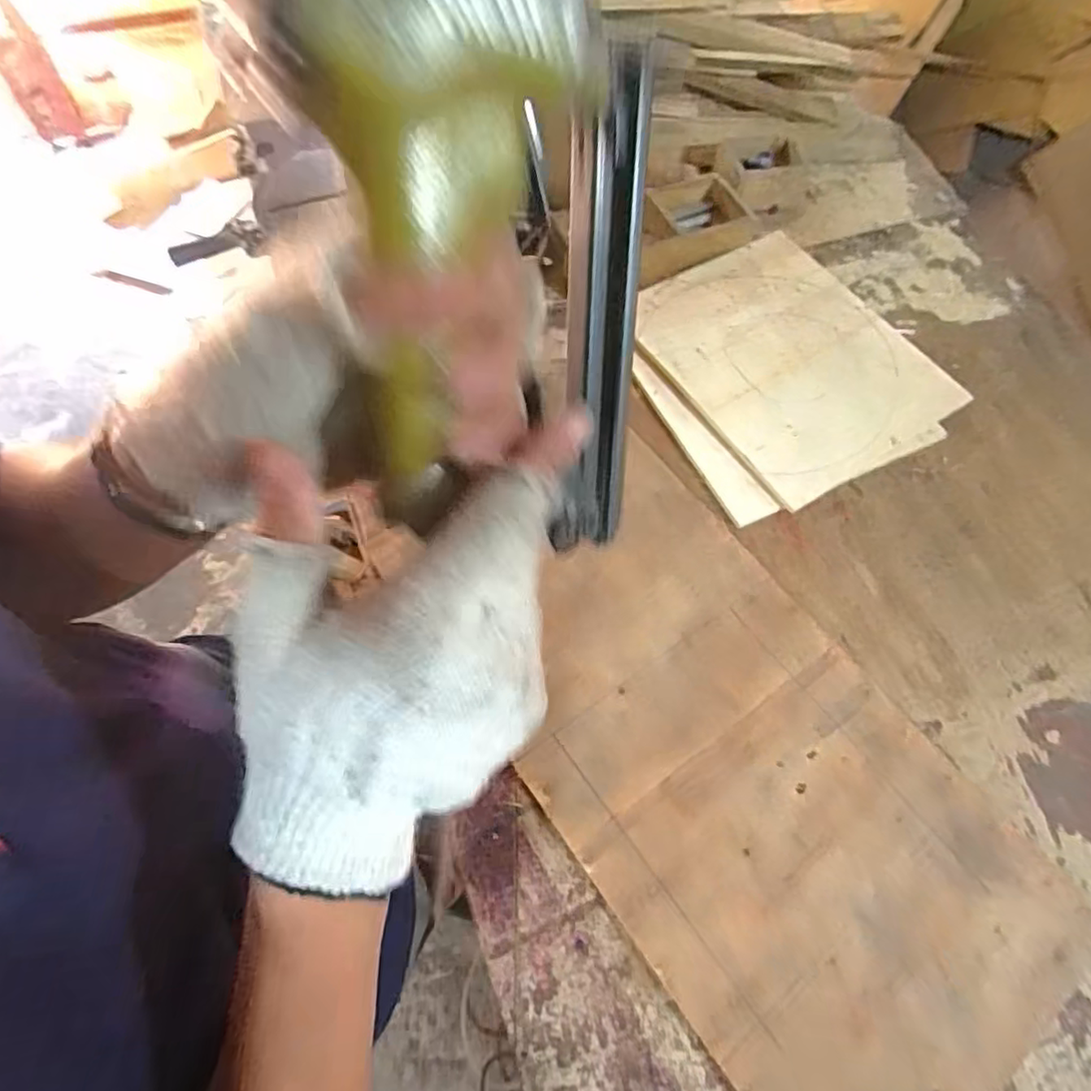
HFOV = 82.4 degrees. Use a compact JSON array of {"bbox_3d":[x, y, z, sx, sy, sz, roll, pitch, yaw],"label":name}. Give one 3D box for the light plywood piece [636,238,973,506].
[{"bbox_3d":[0.322,-0.256,0.843,0.325,0.016,0.376,-34,74,-15],"label":"light plywood piece"}]

